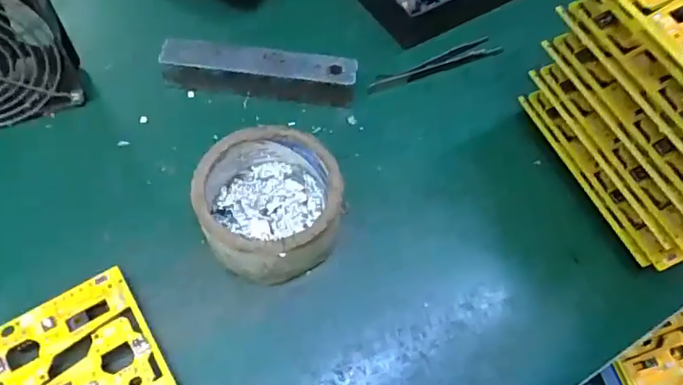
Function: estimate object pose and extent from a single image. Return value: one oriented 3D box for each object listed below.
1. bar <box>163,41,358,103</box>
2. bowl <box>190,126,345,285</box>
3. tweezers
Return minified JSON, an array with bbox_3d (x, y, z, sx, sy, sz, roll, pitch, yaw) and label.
[{"bbox_3d":[-0.059,-0.087,0.386,0.136,0.028,0.030,9,59,2],"label":"bar"},{"bbox_3d":[-0.043,0.007,0.327,0.081,0.050,0.084,1,59,-2],"label":"bowl"},{"bbox_3d":[0.071,-0.100,0.418,0.115,0.004,0.019,-20,63,-14],"label":"tweezers"}]

